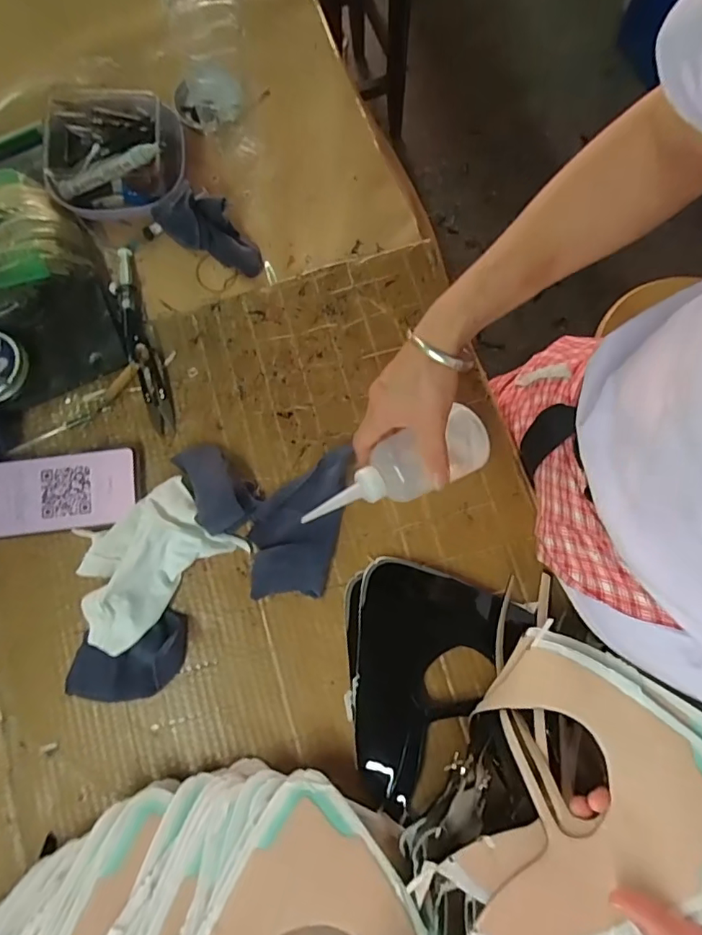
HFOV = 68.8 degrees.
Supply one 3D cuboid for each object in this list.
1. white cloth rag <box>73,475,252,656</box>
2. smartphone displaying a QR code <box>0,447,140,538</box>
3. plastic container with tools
[{"bbox_3d":[-0.192,0.084,0.472,0.159,0.035,0.106,-38,82,-6],"label":"white cloth rag"},{"bbox_3d":[-0.283,0.024,0.492,0.155,0.008,0.074,-6,80,-1],"label":"smartphone displaying a QR code"},{"bbox_3d":[-0.246,-0.326,0.534,0.130,0.067,0.119,-3,80,0],"label":"plastic container with tools"}]

